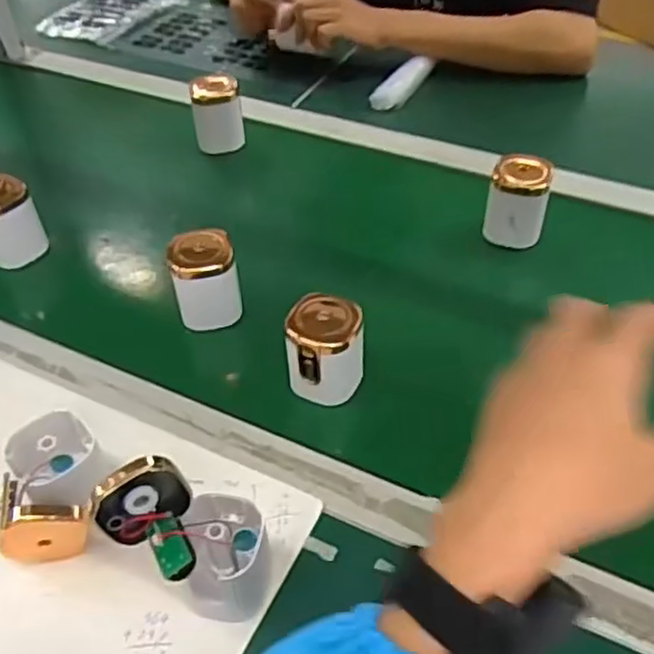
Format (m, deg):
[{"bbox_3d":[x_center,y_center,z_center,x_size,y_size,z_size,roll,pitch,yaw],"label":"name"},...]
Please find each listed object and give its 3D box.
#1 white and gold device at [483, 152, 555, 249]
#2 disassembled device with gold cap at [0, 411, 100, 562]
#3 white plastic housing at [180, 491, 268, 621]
[{"bbox_3d":[0.189,-0.124,0.689,0.055,0.078,0.048,15,49,15],"label":"white and gold device"},{"bbox_3d":[-0.181,0.111,0.473,0.069,0.067,0.080,-10,47,-7],"label":"disassembled device with gold cap"},{"bbox_3d":[-0.062,0.143,0.437,0.051,0.066,0.059,-5,46,-3],"label":"white plastic housing"}]

